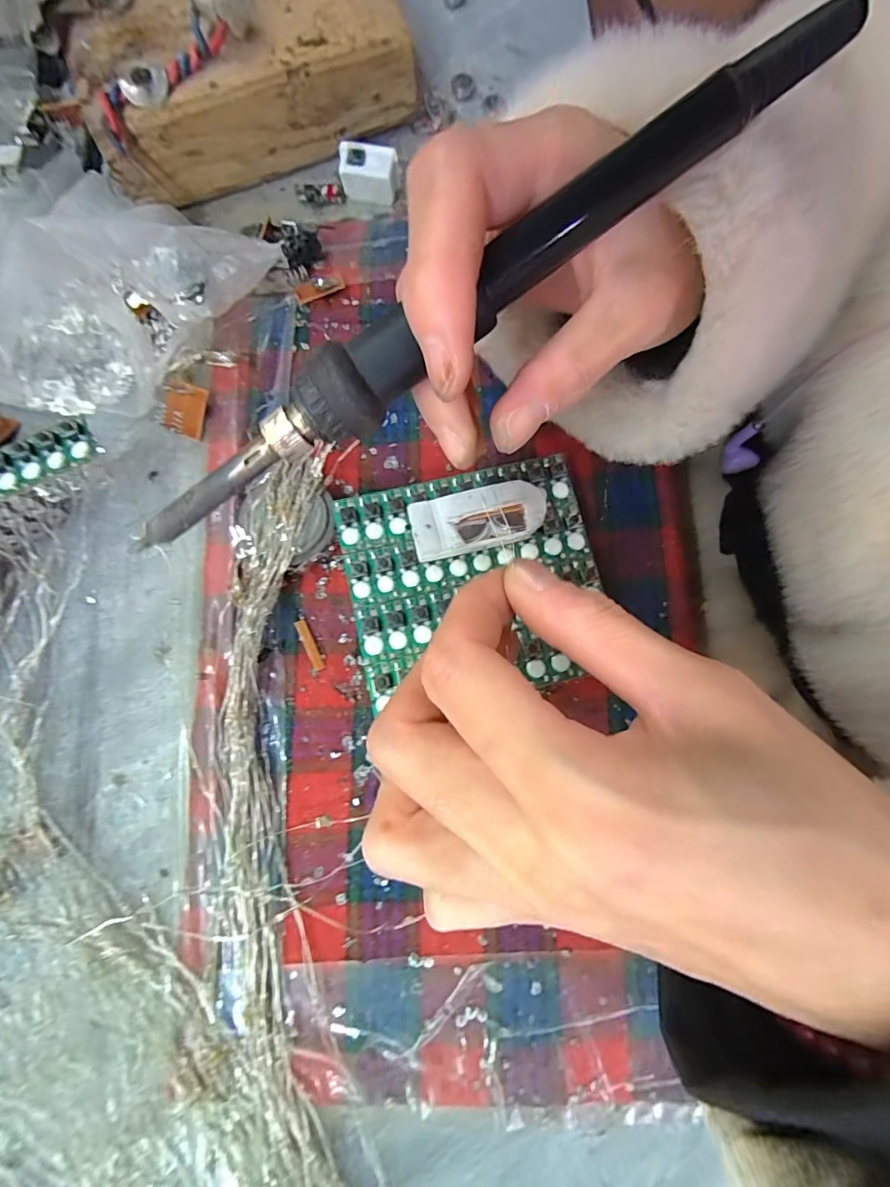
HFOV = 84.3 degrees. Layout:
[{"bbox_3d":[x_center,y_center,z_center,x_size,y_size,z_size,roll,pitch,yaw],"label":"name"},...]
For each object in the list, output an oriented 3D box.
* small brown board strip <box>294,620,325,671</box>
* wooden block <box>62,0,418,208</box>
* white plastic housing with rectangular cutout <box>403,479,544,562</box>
[{"bbox_3d":[-0.054,0.020,0.197,0.004,0.004,0.021,-26,80,-4],"label":"small brown board strip"},{"bbox_3d":[-0.093,-0.243,0.229,0.147,0.042,0.086,-29,81,-4],"label":"wooden block"},{"bbox_3d":[0.012,-0.029,0.185,0.050,0.007,0.025,-14,79,-3],"label":"white plastic housing with rectangular cutout"}]

